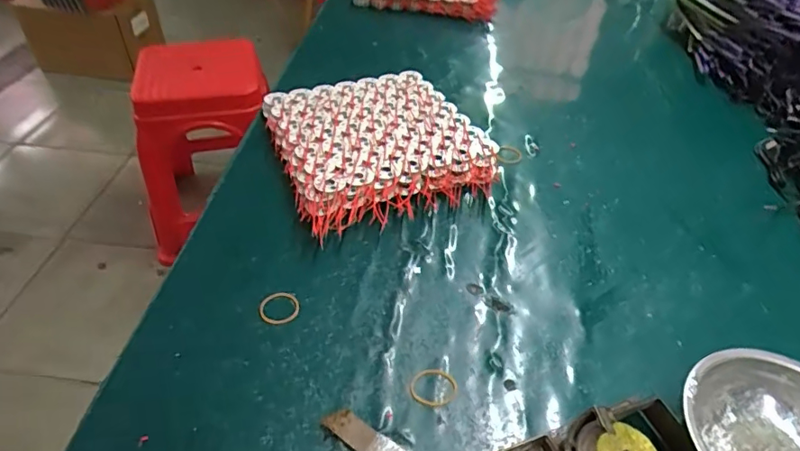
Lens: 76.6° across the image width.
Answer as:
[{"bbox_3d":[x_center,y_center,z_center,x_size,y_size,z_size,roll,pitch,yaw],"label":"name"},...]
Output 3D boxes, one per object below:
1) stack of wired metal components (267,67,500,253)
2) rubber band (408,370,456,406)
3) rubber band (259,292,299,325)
[{"bbox_3d":[-0.025,-0.096,0.592,0.227,0.034,0.244,-17,48,-19],"label":"stack of wired metal components"},{"bbox_3d":[0.025,0.120,0.378,0.035,0.004,0.030,-11,45,-10],"label":"rubber band"},{"bbox_3d":[-0.101,0.070,0.426,0.032,0.004,0.031,2,44,-2],"label":"rubber band"}]

